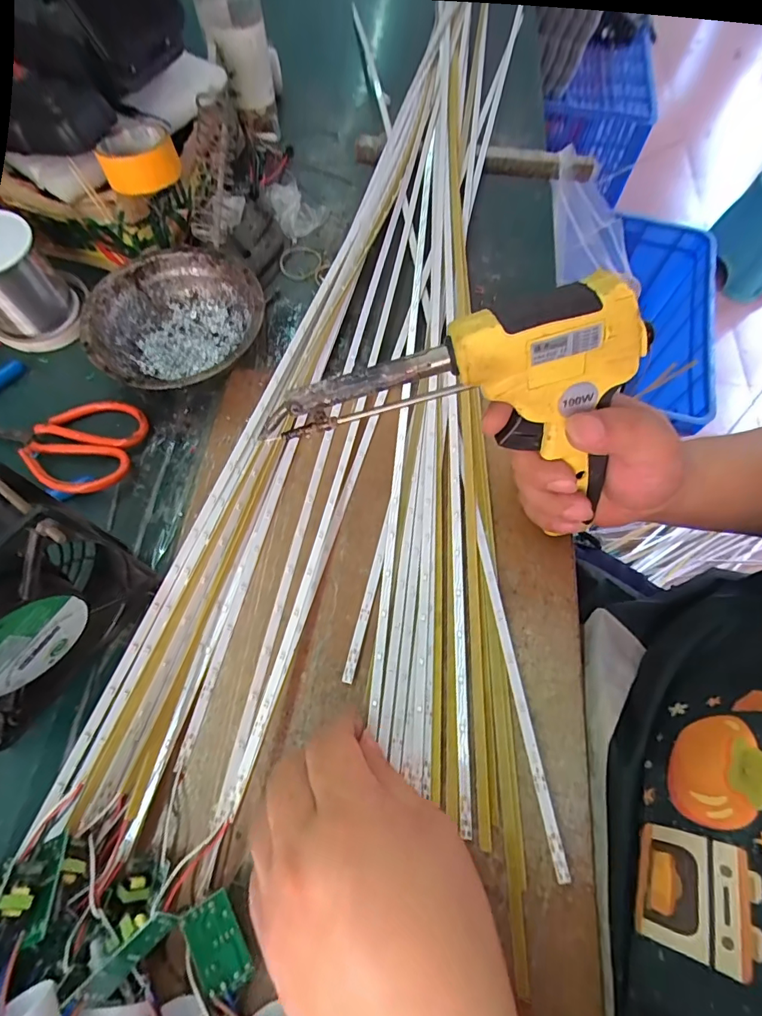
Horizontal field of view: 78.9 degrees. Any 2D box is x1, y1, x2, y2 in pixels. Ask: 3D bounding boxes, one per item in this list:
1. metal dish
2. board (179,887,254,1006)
[{"bbox_3d":[-0.151,-0.134,0.349,0.124,0.044,0.119,1,66,-1],"label":"metal dish"},{"bbox_3d":[-0.074,0.199,0.210,0.021,0.004,0.038,-20,79,-28],"label":"board"}]

